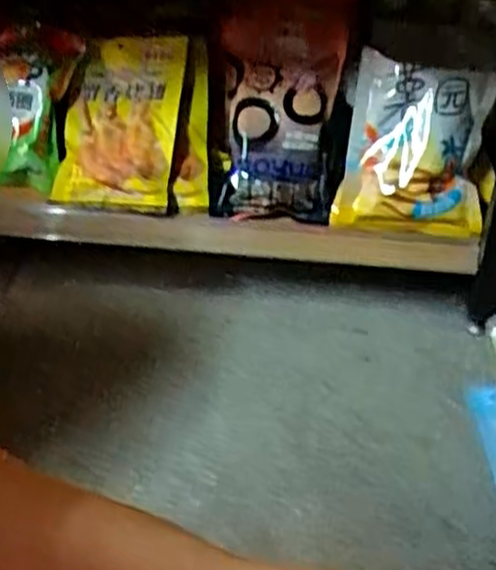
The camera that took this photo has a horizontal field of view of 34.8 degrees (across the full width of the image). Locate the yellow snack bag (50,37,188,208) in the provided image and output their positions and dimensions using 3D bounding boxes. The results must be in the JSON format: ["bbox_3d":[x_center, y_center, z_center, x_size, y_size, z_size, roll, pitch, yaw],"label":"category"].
[{"bbox_3d":[-0.151,-0.196,0.949,0.154,0.209,0.041,11,-1,25],"label":"yellow snack bag"}]

